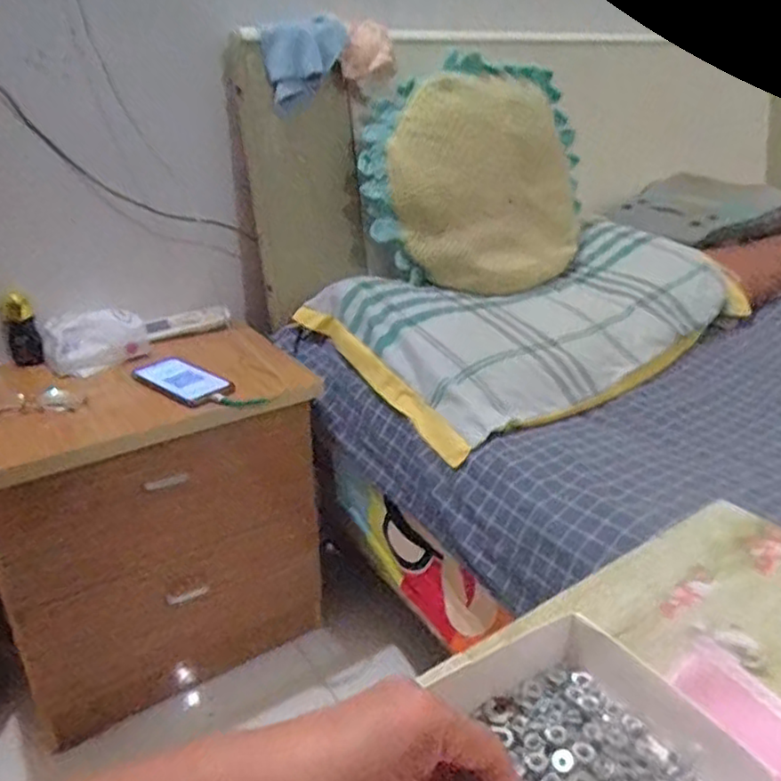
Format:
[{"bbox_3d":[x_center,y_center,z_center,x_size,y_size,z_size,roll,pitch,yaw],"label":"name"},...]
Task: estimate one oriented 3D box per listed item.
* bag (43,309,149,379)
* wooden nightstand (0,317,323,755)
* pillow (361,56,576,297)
[{"bbox_3d":[-0.412,-0.068,0.955,0.134,0.055,0.100,-12,28,-21],"label":"bag"},{"bbox_3d":[-0.333,0.164,0.967,0.431,0.370,0.296,-15,29,-25],"label":"wooden nightstand"},{"bbox_3d":[0.173,-0.391,1.206,0.441,0.096,0.520,10,65,-17],"label":"pillow"}]

